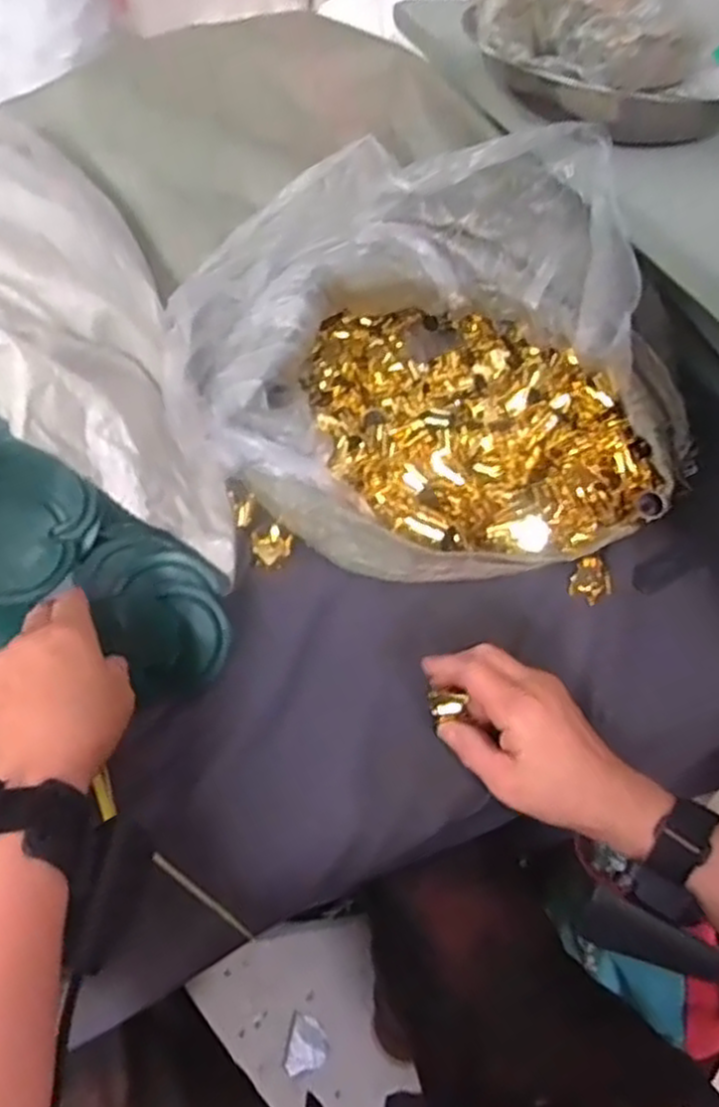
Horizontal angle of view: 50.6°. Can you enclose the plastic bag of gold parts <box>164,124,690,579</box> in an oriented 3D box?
[{"bbox_3d":[0.052,-0.143,0.569,0.360,0.169,0.305,-19,53,-20],"label":"plastic bag of gold parts"}]

